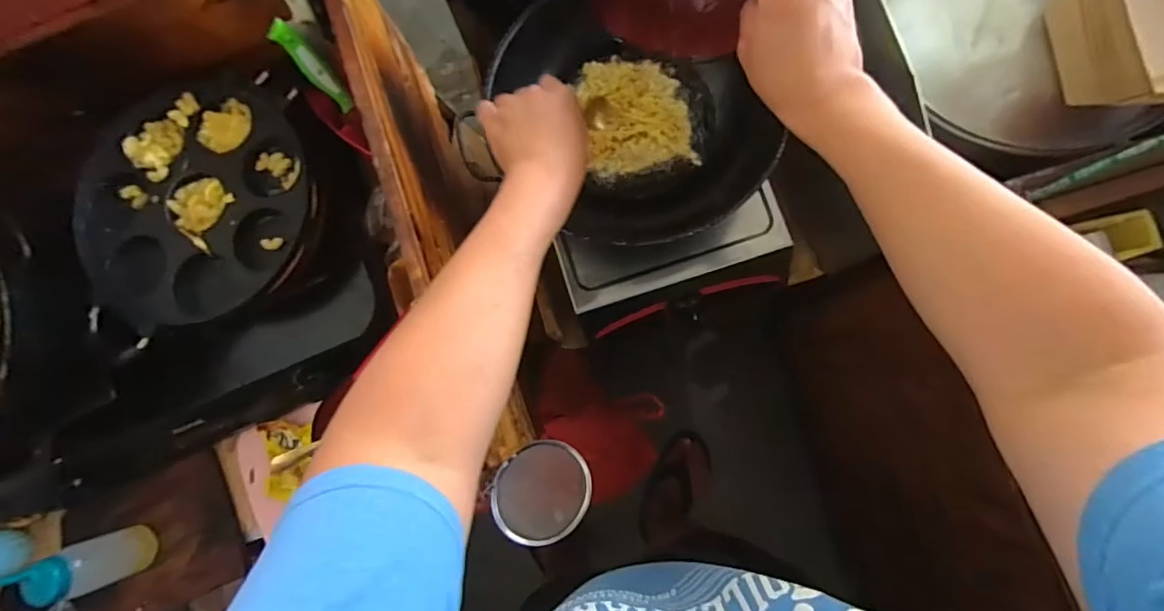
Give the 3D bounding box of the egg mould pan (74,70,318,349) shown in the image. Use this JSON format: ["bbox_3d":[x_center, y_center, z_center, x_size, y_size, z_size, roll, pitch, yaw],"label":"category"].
[{"bbox_3d":[-0.424,-0.116,0.597,0.252,0.045,0.263,-14,83,4],"label":"egg mould pan"}]

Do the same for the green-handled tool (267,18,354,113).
[{"bbox_3d":[-0.286,-0.252,0.573,0.022,0.110,0.015,-33,54,2],"label":"green-handled tool"}]

